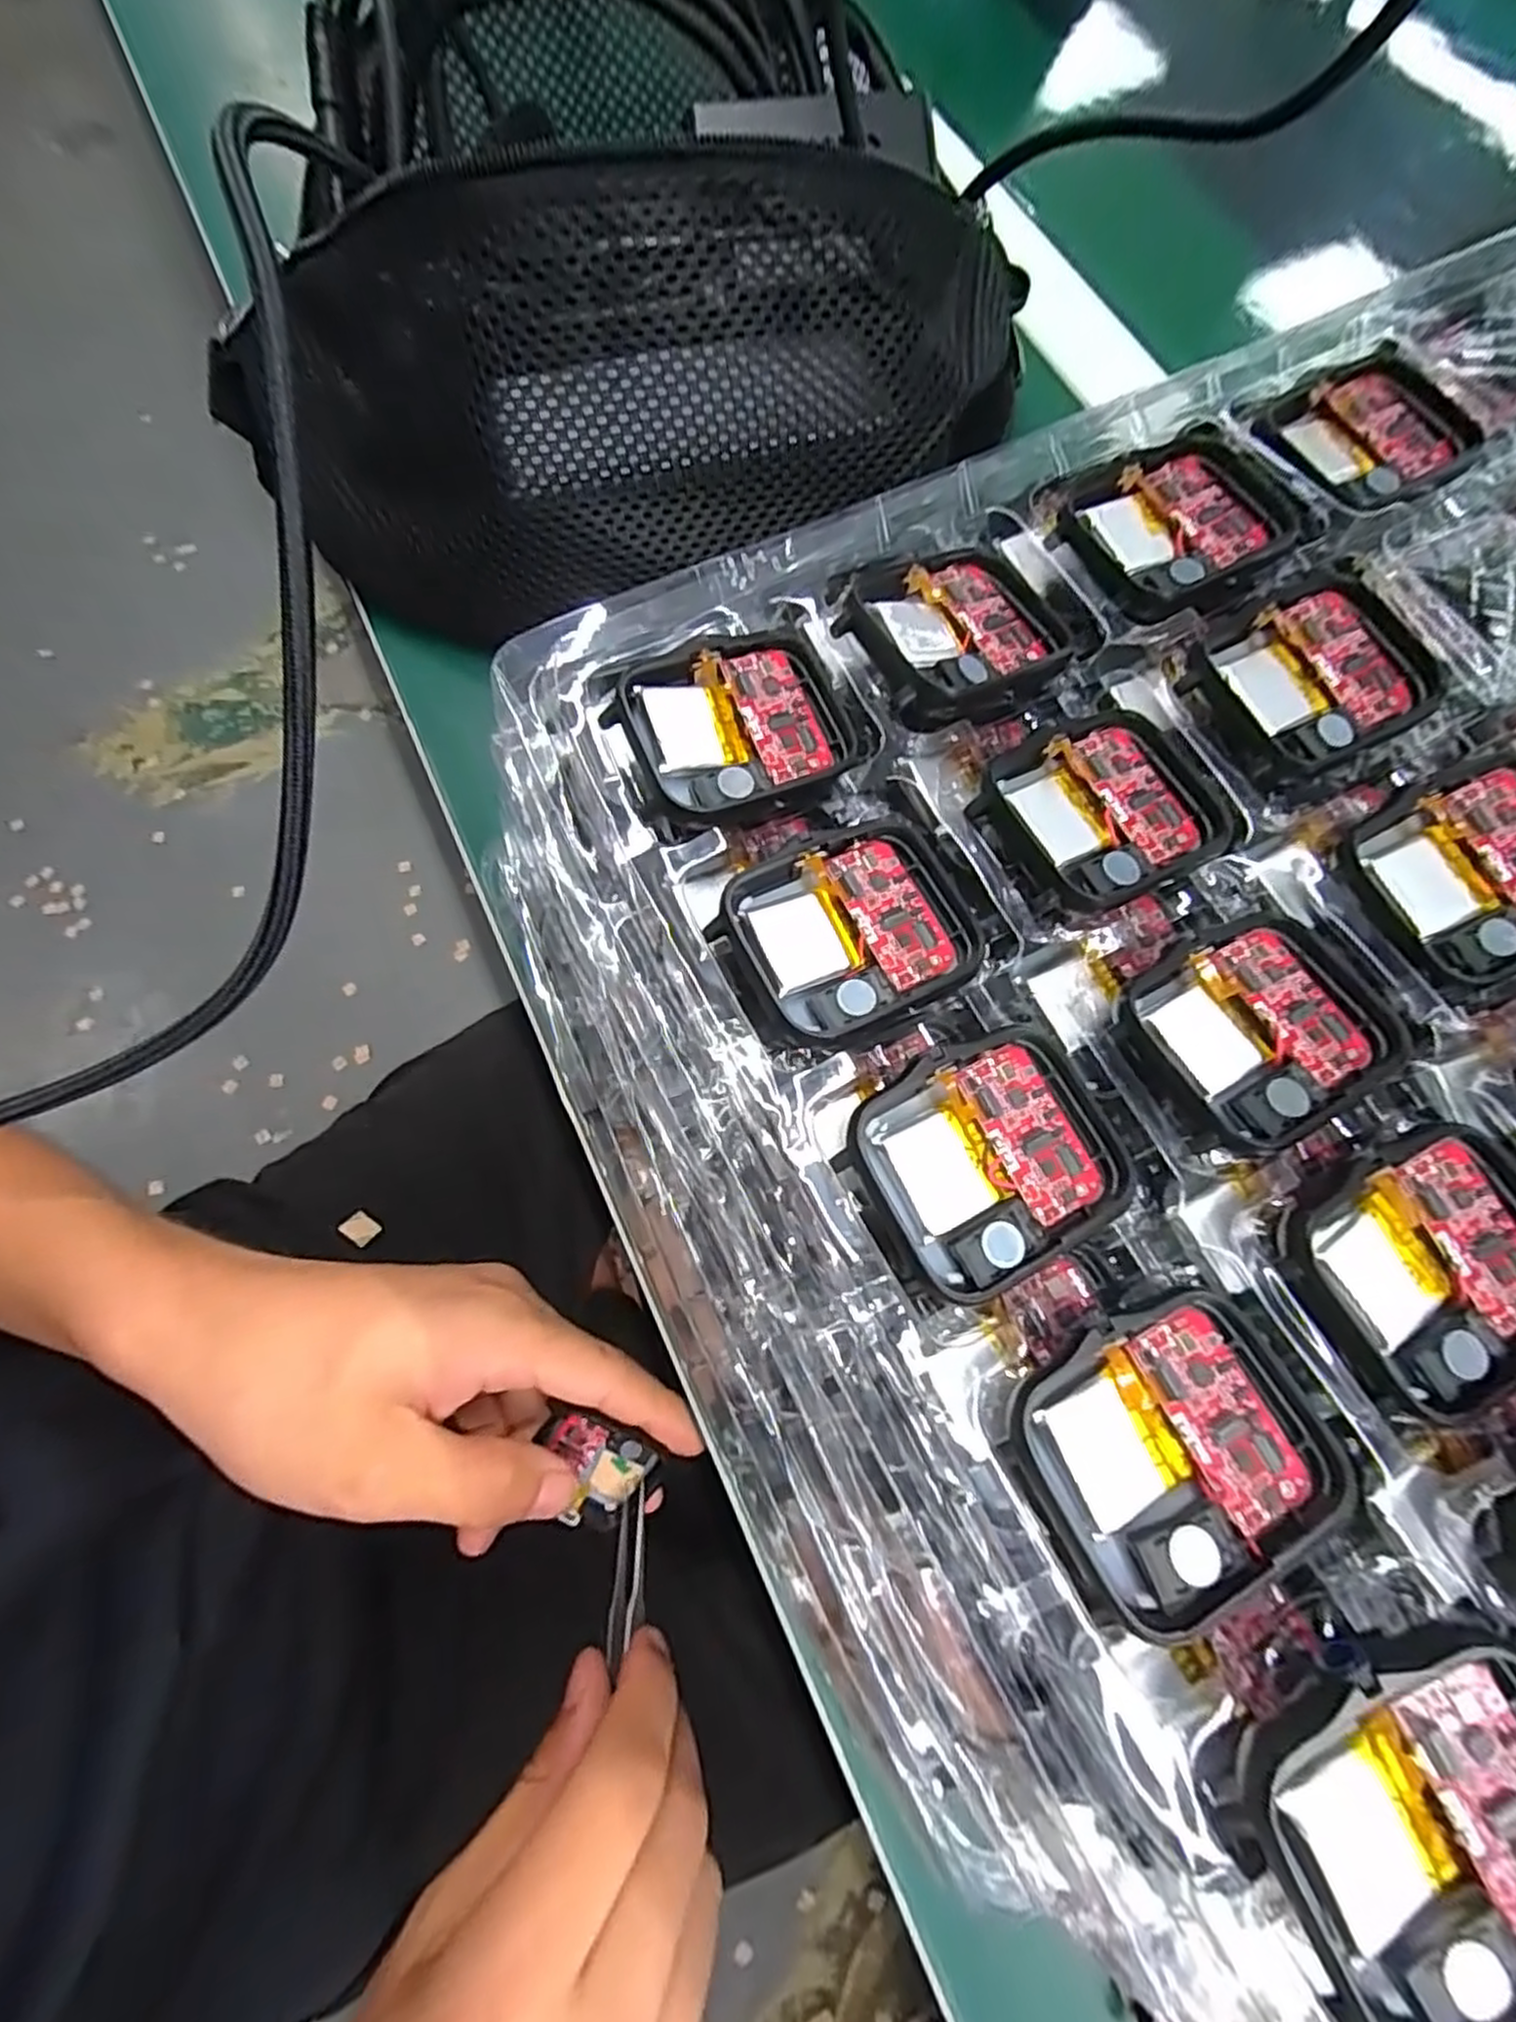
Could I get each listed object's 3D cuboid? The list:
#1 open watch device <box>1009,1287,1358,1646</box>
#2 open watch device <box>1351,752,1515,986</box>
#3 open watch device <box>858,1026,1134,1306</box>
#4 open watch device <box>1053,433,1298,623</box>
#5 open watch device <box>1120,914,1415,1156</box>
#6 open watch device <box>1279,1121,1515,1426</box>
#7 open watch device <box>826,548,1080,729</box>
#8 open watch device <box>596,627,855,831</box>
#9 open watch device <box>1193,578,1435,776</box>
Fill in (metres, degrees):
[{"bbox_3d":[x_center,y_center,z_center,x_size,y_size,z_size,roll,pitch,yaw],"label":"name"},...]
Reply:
[{"bbox_3d":[0.064,0.067,0.115,0.042,0.006,0.037,-28,76,-10],"label":"open watch device"},{"bbox_3d":[0.140,-0.028,0.144,0.041,0.010,0.037,-23,75,-9],"label":"open watch device"},{"bbox_3d":[0.041,0.025,0.130,0.042,0.007,0.037,-28,76,-10],"label":"open watch device"},{"bbox_3d":[0.094,-0.108,0.169,0.046,0.006,0.042,-20,75,-8],"label":"open watch device"},{"bbox_3d":[0.092,0.002,0.137,0.046,0.005,0.036,-24,76,-9],"label":"open watch device"},{"bbox_3d":[0.112,0.042,0.124,0.043,0.005,0.037,-29,76,-10],"label":"open watch device"},{"bbox_3d":[0.042,-0.083,0.161,0.048,0.014,0.041,-31,77,-10],"label":"open watch device"},{"bbox_3d":[-0.003,-0.057,0.153,0.046,0.010,0.039,-25,76,-9],"label":"open watch device"},{"bbox_3d":[0.118,-0.070,0.157,0.043,0.006,0.037,-24,76,-9],"label":"open watch device"}]

